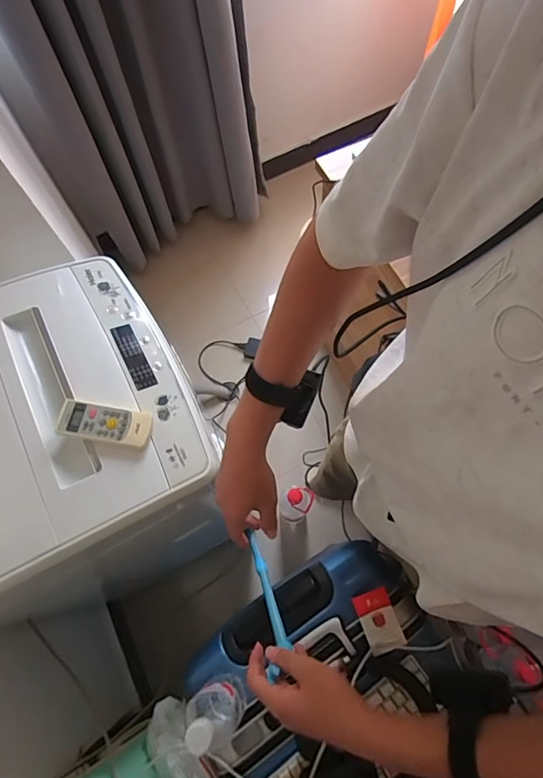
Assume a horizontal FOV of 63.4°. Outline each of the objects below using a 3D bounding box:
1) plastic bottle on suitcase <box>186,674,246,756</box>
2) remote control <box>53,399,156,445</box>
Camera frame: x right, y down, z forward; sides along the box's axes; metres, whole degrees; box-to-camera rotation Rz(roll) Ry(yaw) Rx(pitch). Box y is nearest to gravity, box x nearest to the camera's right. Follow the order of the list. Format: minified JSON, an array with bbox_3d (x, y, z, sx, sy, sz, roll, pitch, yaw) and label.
[{"bbox_3d":[-0.076,0.455,0.618,0.061,0.230,0.069,-6,68,1],"label":"plastic bottle on suitcase"},{"bbox_3d":[-0.246,0.049,0.652,0.131,0.029,0.055,5,69,5],"label":"remote control"}]

